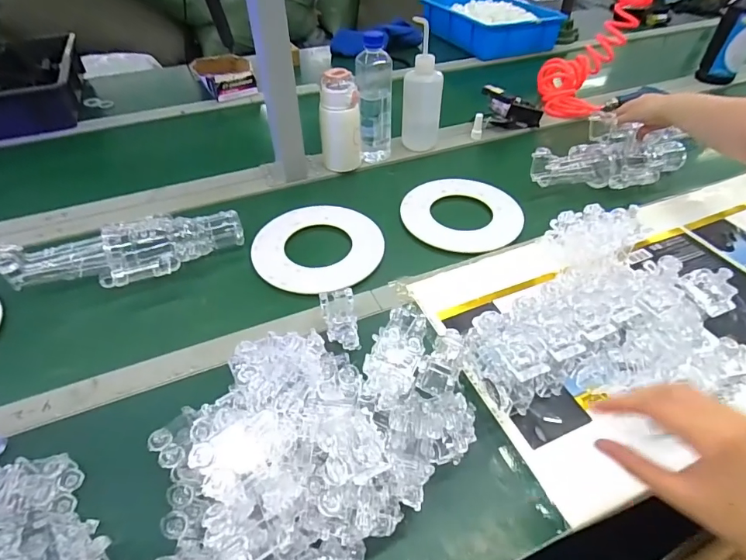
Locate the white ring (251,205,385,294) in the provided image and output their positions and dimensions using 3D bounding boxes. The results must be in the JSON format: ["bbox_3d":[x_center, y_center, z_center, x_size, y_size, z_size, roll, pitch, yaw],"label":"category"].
[{"bbox_3d":[-0.083,-0.055,0.665,0.192,0.008,0.199,0,47,0],"label":"white ring"}]

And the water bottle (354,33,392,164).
[{"bbox_3d":[0.001,-0.315,0.783,0.060,0.215,0.060,0,47,0],"label":"water bottle"}]

